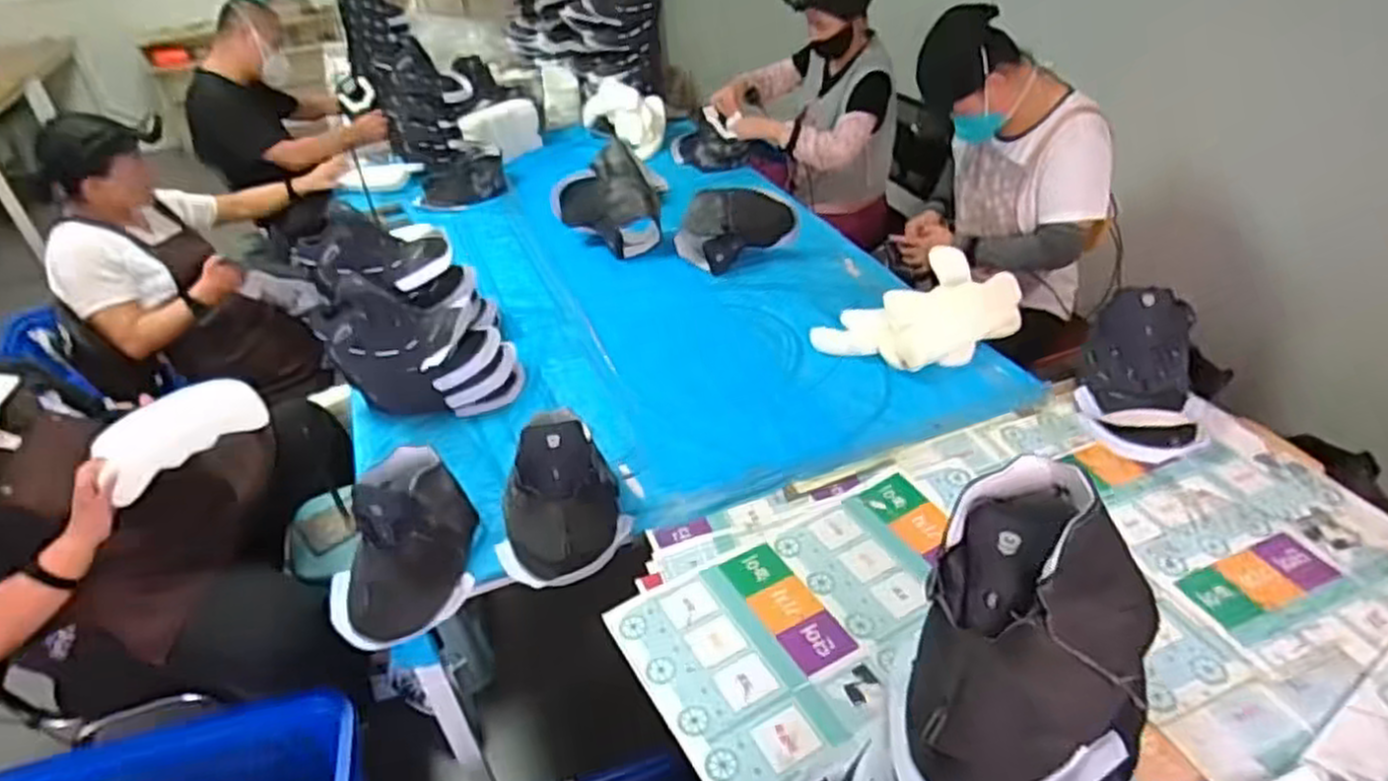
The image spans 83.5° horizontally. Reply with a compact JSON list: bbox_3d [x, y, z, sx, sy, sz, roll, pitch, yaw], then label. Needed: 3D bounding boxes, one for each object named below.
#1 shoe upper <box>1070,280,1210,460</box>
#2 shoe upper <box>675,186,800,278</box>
[{"bbox_3d":[0.761,-0.029,1.301,0.218,0.199,0.194,22,44,29],"label":"shoe upper"},{"bbox_3d":[0.113,-0.393,1.869,0.280,0.171,0.102,-21,41,-23],"label":"shoe upper"}]

